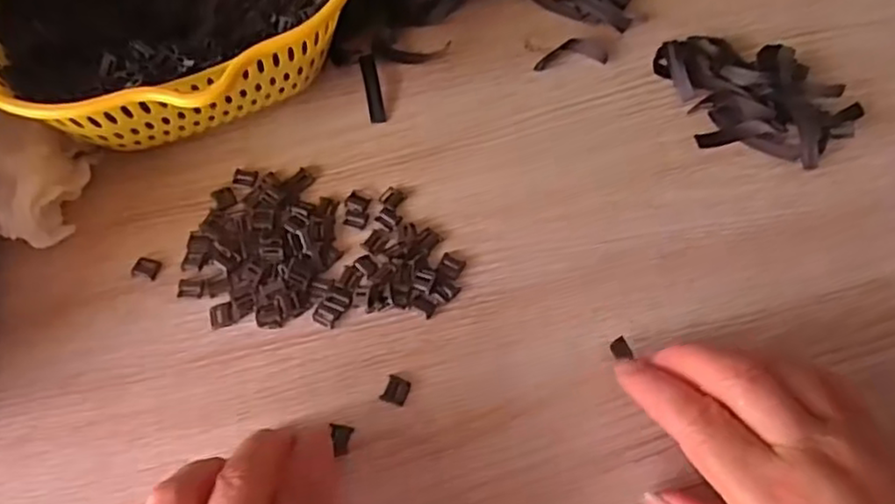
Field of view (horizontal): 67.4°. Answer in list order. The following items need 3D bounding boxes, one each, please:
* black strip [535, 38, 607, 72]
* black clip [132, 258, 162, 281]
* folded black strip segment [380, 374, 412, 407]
[{"bbox_3d":[0.074,-0.121,0.406,0.042,0.006,0.020,-7,61,-3],"label":"black strip"},{"bbox_3d":[-0.154,0.008,0.343,0.013,0.004,0.012,7,61,5],"label":"black clip"},{"bbox_3d":[-0.024,0.064,0.312,0.011,0.004,0.012,18,63,11],"label":"folded black strip segment"}]

